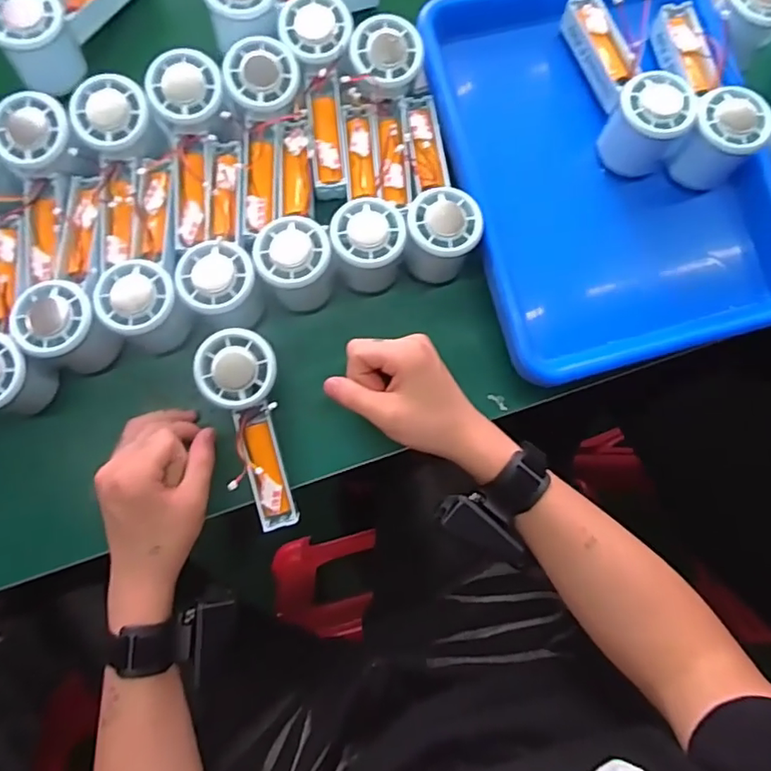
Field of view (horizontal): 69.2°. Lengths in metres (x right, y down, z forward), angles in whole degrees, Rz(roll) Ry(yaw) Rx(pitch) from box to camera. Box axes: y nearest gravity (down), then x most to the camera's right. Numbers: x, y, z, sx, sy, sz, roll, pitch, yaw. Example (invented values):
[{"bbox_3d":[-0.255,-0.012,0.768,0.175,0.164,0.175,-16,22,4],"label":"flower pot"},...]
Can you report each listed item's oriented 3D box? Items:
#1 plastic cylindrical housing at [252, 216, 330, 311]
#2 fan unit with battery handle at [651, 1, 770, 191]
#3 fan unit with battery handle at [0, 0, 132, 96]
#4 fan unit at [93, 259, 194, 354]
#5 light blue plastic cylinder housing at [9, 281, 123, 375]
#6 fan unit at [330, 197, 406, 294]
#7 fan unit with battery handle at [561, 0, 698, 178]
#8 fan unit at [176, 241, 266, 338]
[{"bbox_3d":[-0.070,-0.095,0.440,0.055,0.053,0.057,0,81,-2],"label":"plastic cylindrical housing"},{"bbox_3d":[0.261,-0.244,0.456,0.053,0.055,0.148,-5,81,-3],"label":"fan unit with battery handle"},{"bbox_3d":[-0.263,-0.323,0.469,0.048,0.059,0.154,30,81,3],"label":"fan unit with battery handle"},{"bbox_3d":[-0.182,-0.060,0.428,0.052,0.053,0.057,0,81,-2],"label":"fan unit"},{"bbox_3d":[-0.238,-0.043,0.423,0.059,0.055,0.052,36,82,4],"label":"light blue plastic cylinder housing"},{"bbox_3d":[-0.014,-0.111,0.449,0.054,0.058,0.058,0,81,-2],"label":"fan unit"},{"bbox_3d":[0.194,-0.253,0.454,0.054,0.059,0.145,-13,82,-4],"label":"fan unit with battery handle"},{"bbox_3d":[-0.126,-0.075,0.431,0.056,0.051,0.055,0,81,-2],"label":"fan unit"}]

